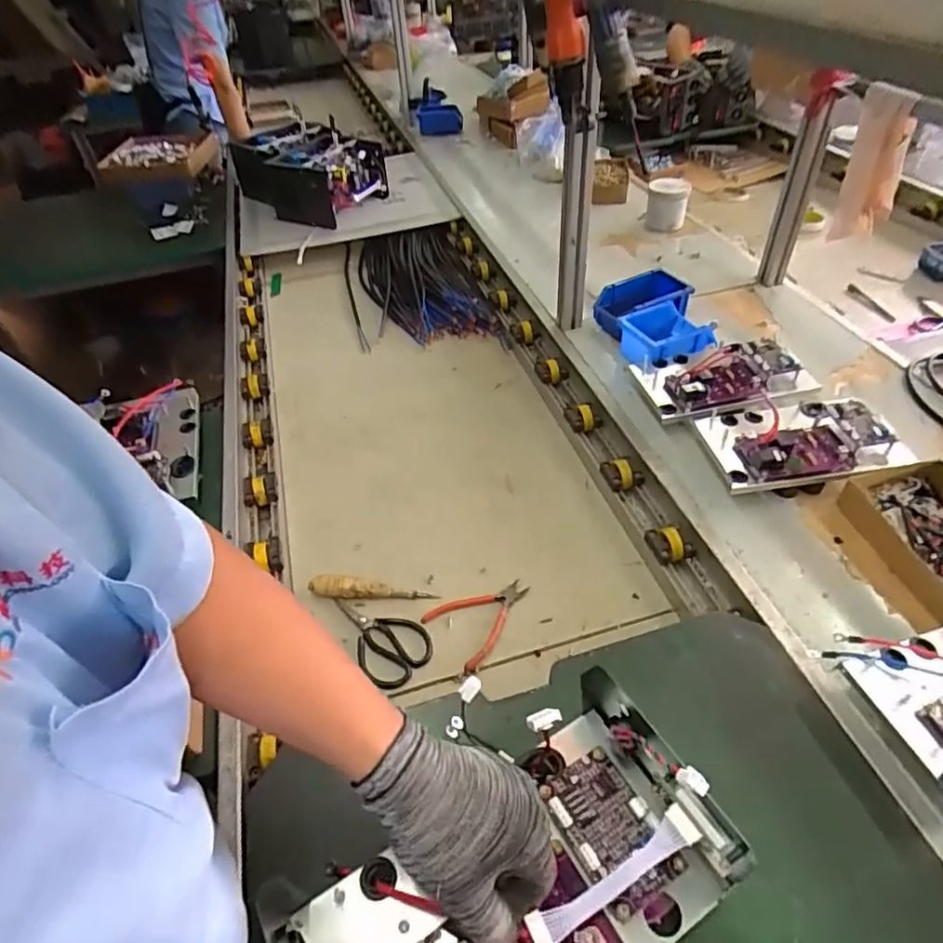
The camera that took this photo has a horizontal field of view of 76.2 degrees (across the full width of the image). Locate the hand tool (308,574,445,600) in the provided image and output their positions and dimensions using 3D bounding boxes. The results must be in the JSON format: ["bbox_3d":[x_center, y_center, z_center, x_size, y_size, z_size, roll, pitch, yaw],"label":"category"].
[{"bbox_3d":[-0.140,0.165,0.852,0.174,0.030,0.028,-2,45,4],"label":"hand tool"}]

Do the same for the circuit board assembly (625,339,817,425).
[{"bbox_3d":[0.407,-0.144,0.956,0.247,0.049,0.138,-8,45,-3],"label":"circuit board assembly"}]

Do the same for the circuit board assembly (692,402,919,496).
[{"bbox_3d":[0.468,-0.037,0.867,0.247,0.075,0.157,-6,45,-1],"label":"circuit board assembly"}]

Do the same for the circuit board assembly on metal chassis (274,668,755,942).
[{"bbox_3d":[0.023,0.277,0.393,0.270,0.097,0.146,-25,48,-21],"label":"circuit board assembly on metal chassis"}]

